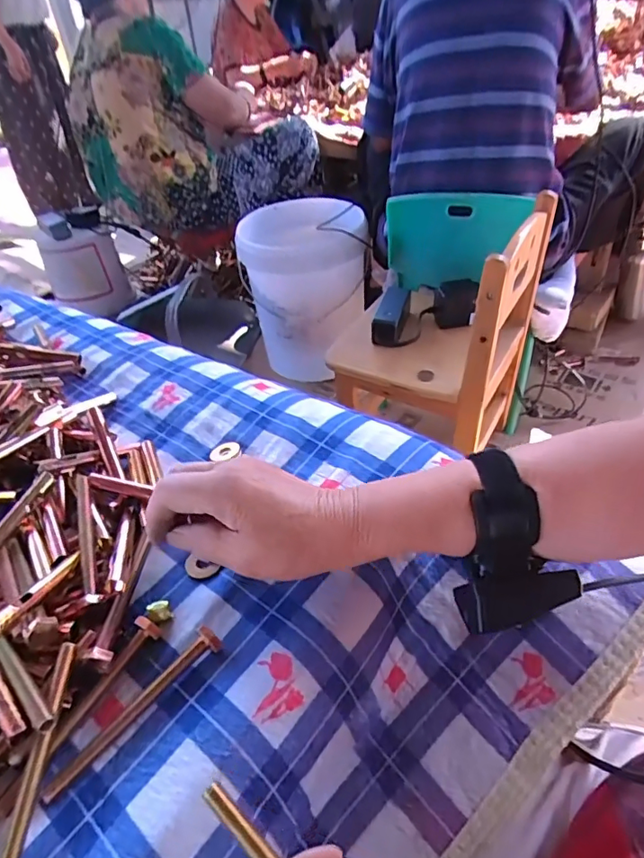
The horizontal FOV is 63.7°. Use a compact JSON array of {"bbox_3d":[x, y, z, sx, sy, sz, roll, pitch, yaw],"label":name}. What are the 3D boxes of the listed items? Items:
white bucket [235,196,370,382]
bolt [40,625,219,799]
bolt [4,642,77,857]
[{"bbox_3d":[-0.035,-0.349,1.313,0.279,0.363,0.279,-3,39,2],"label":"white bucket"},{"bbox_3d":[-0.097,0.144,0.271,0.010,0.014,0.103,30,51,35],"label":"bolt"},{"bbox_3d":[-0.134,0.158,0.248,0.016,0.014,0.103,-2,53,4],"label":"bolt"}]

